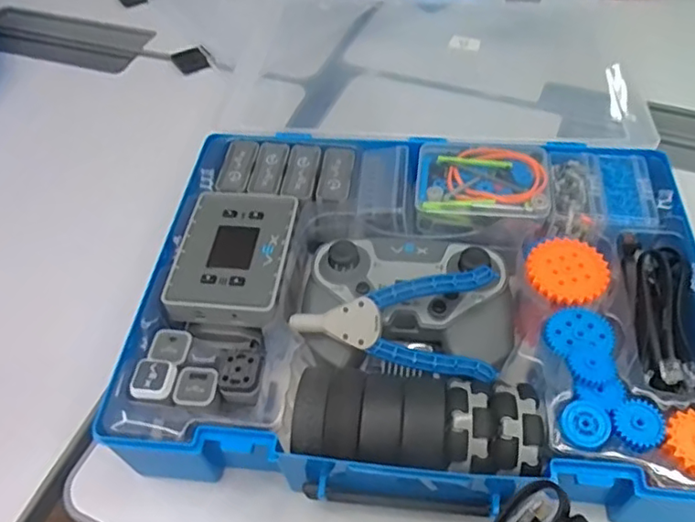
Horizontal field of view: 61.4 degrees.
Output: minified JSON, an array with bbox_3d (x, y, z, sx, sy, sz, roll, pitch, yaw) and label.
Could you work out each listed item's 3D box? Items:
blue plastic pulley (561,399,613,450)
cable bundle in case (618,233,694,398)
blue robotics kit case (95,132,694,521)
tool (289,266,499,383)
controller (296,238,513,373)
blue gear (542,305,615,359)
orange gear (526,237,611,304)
[{"bbox_3d":[0.129,0.088,0.317,0.024,0.005,0.026,-2,50,2],"label":"blue plastic pulley"},{"bbox_3d":[0.199,0.032,0.370,0.038,0.023,0.108,2,51,6],"label":"cable bundle in case"},{"bbox_3d":[0.050,0.026,0.404,0.355,0.067,0.263,4,51,7],"label":"blue robotics kit case"},{"bbox_3d":[0.029,0.042,0.374,0.125,0.018,0.067,-1,72,6],"label":"tool"},{"bbox_3d":[0.040,0.021,0.399,0.141,0.057,0.096,2,51,5],"label":"controller"},{"bbox_3d":[0.141,0.043,0.357,0.039,0.006,0.033,-3,50,1],"label":"blue gear"},{"bbox_3d":[0.145,0.005,0.386,0.050,0.005,0.051,-2,50,2],"label":"orange gear"}]

